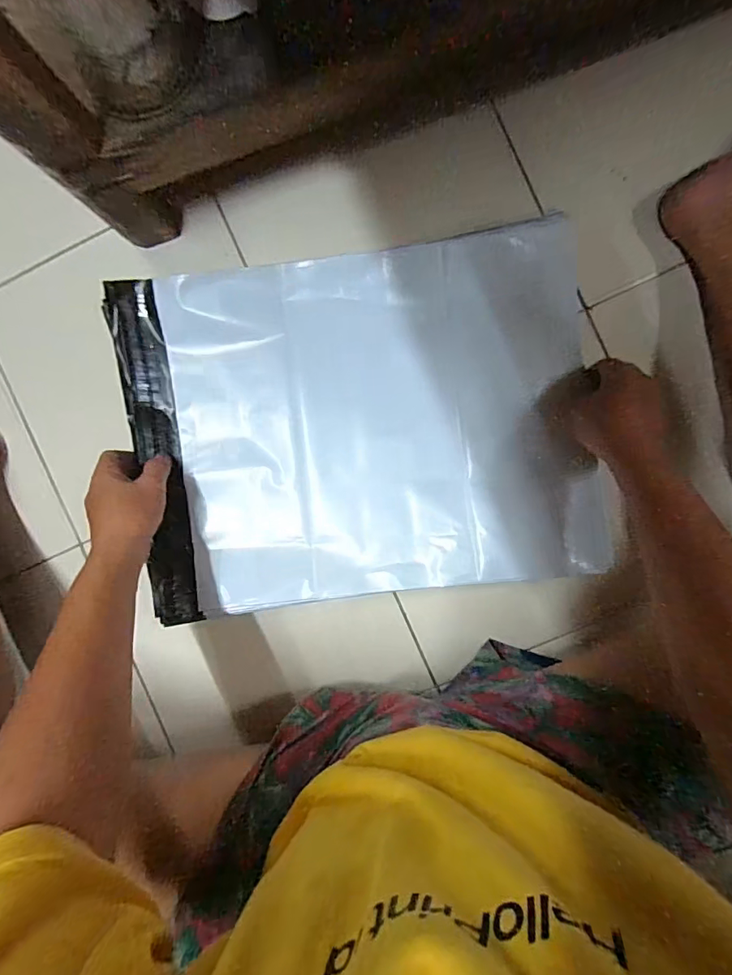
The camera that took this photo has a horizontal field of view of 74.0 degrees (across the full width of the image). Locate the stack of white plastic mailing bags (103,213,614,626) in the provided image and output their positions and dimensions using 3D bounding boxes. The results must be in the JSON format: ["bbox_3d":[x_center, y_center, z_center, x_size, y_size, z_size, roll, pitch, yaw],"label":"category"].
[{"bbox_3d":[-0.010,-0.060,0.490,0.445,0.045,0.339,-7,93,7],"label":"stack of white plastic mailing bags"}]

